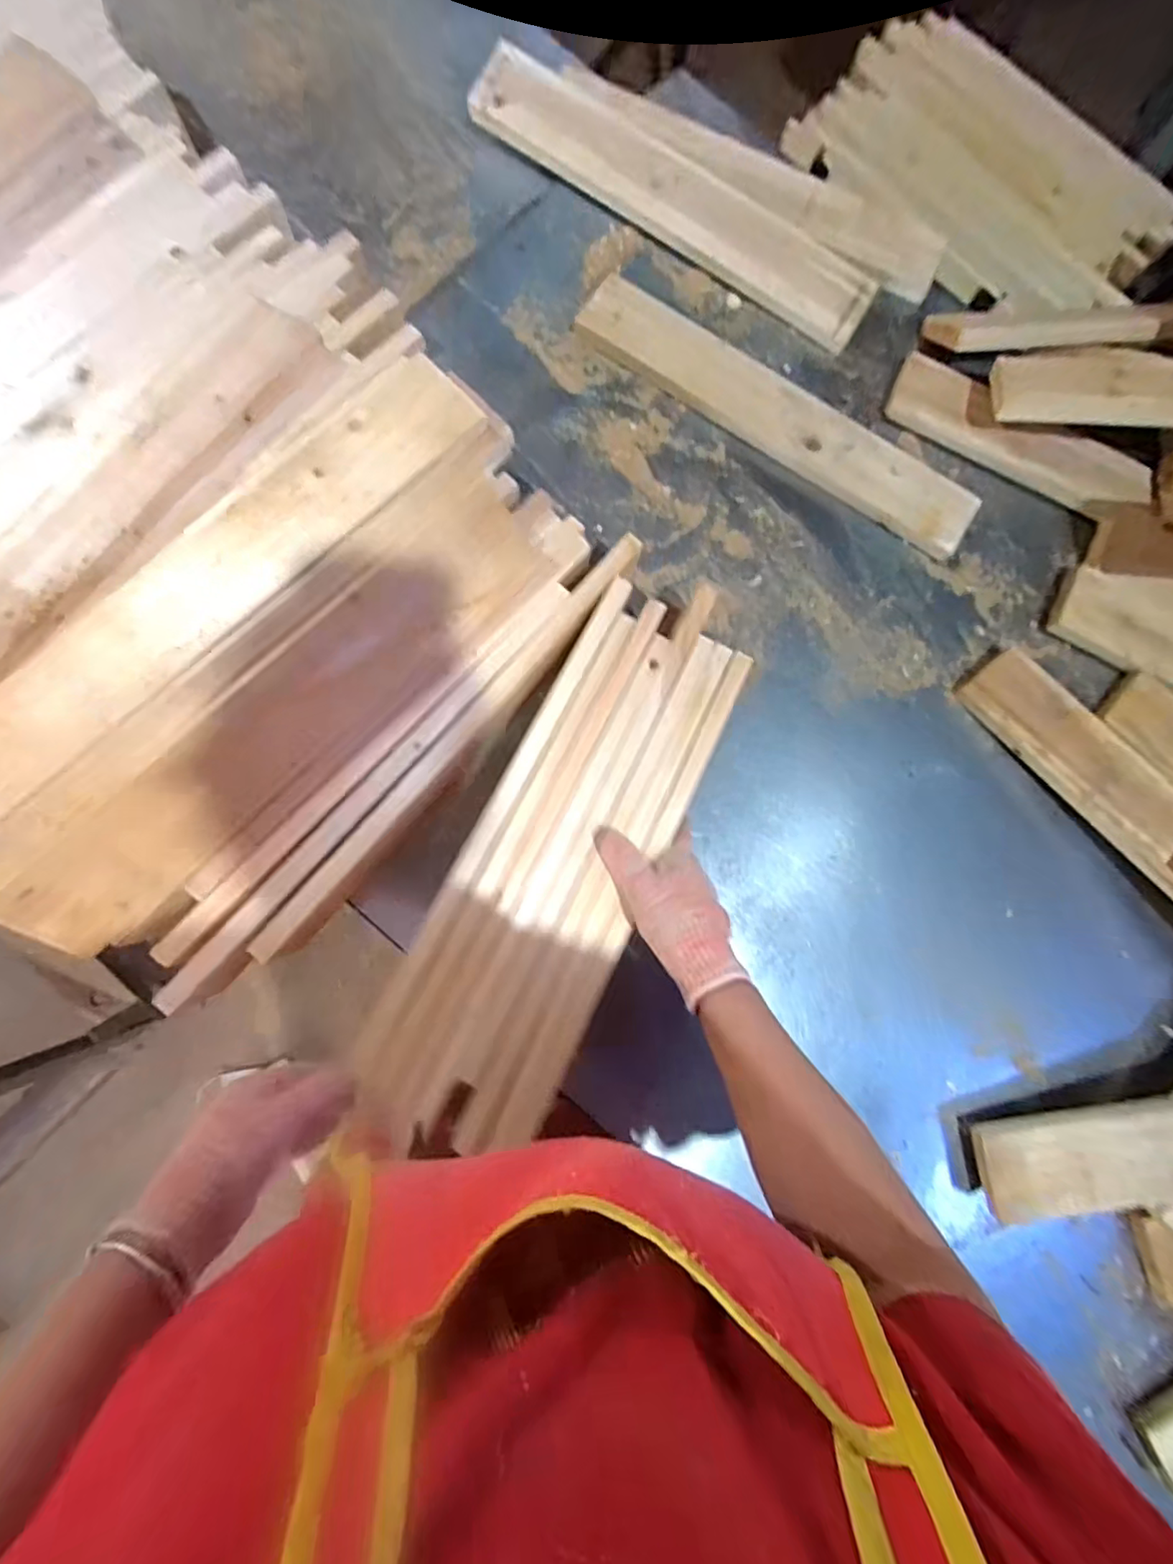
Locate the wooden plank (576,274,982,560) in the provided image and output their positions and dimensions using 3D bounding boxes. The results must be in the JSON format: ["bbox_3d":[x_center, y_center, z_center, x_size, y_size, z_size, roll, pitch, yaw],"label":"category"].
[{"bbox_3d":[0.221,-0.421,0.651,0.493,0.017,0.091,34,81,0],"label":"wooden plank"}]

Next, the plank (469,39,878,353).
[{"bbox_3d":[0.108,-0.687,0.665,0.510,0.022,0.084,30,81,0],"label":"plank"}]

